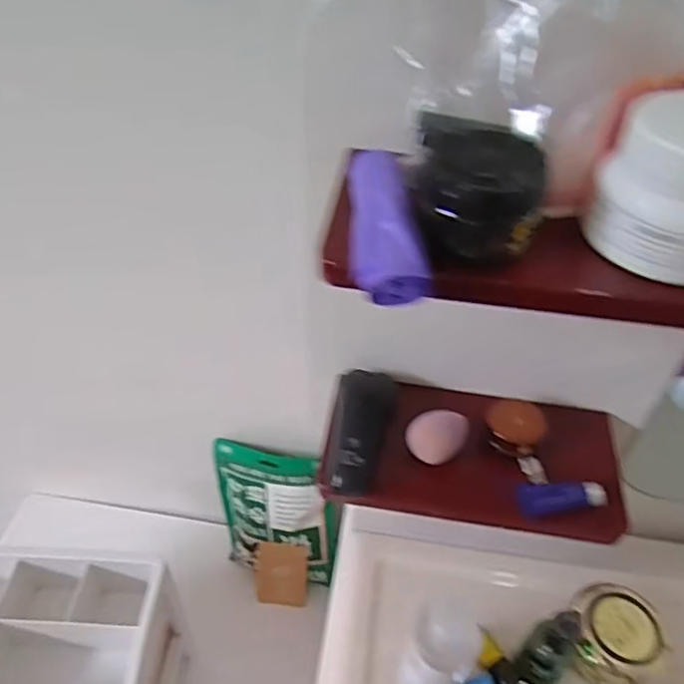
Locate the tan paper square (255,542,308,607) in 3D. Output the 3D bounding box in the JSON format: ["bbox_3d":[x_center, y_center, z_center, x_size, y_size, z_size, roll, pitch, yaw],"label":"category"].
[{"bbox_3d":[-0.081,0.305,0.786,0.076,0.084,0.007,-3,4,20],"label":"tan paper square"}]

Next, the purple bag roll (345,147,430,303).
[{"bbox_3d":[0.020,-0.074,0.342,0.036,0.027,0.128,-3,45,-6],"label":"purple bag roll"}]

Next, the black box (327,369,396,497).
[{"bbox_3d":[0.018,0.077,0.522,0.048,0.027,0.115,6,44,3],"label":"black box"}]

